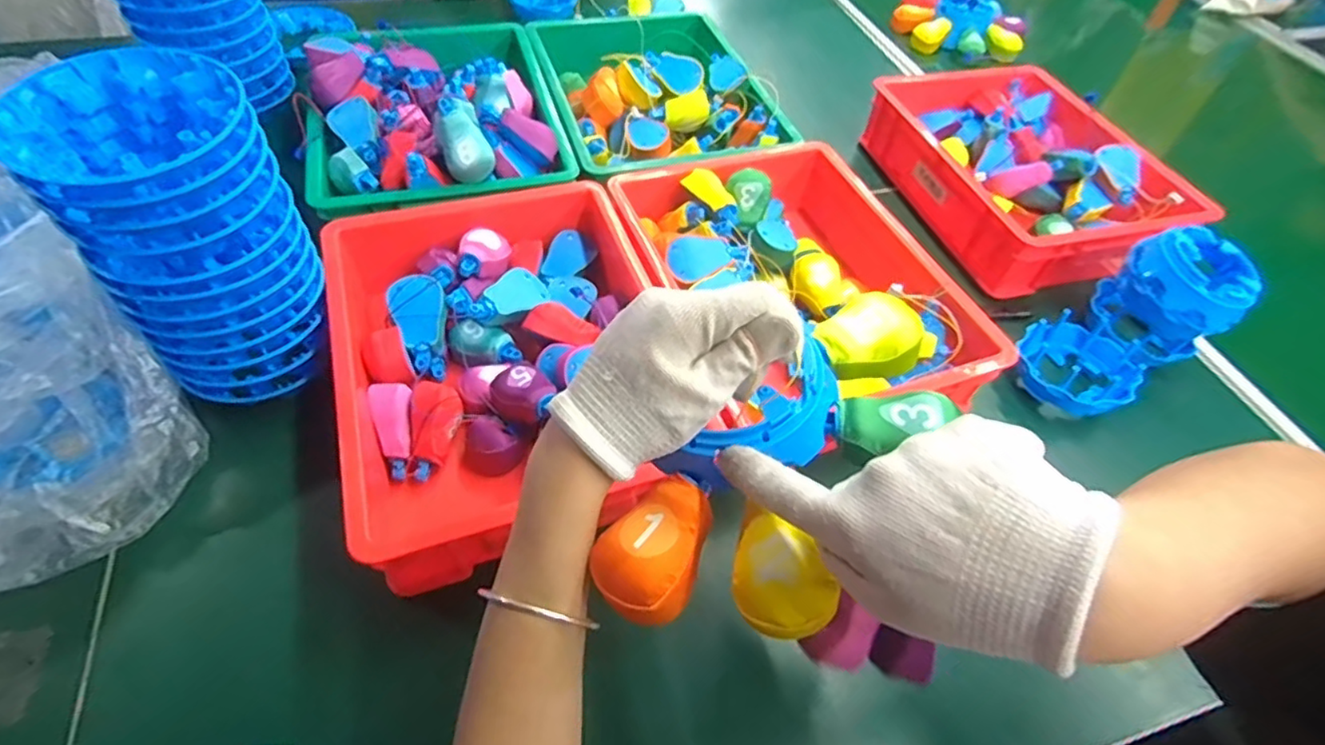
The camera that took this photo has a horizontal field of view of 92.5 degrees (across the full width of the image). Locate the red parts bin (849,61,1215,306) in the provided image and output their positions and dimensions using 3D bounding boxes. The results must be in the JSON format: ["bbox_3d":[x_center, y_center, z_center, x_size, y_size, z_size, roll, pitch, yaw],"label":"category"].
[{"bbox_3d":[0.444,-0.254,0.789,0.265,0.080,0.337,-10,53,-13],"label":"red parts bin"}]

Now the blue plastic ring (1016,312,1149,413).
[{"bbox_3d":[0.398,-0.003,0.614,0.108,0.044,0.104,-26,58,-23],"label":"blue plastic ring"}]

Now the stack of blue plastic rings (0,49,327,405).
[{"bbox_3d":[-0.345,-0.099,0.479,0.133,0.211,0.131,-29,60,-25],"label":"stack of blue plastic rings"}]

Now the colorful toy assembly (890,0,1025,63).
[{"bbox_3d":[0.530,-0.630,1.129,0.218,0.071,0.152,19,52,10],"label":"colorful toy assembly"}]

